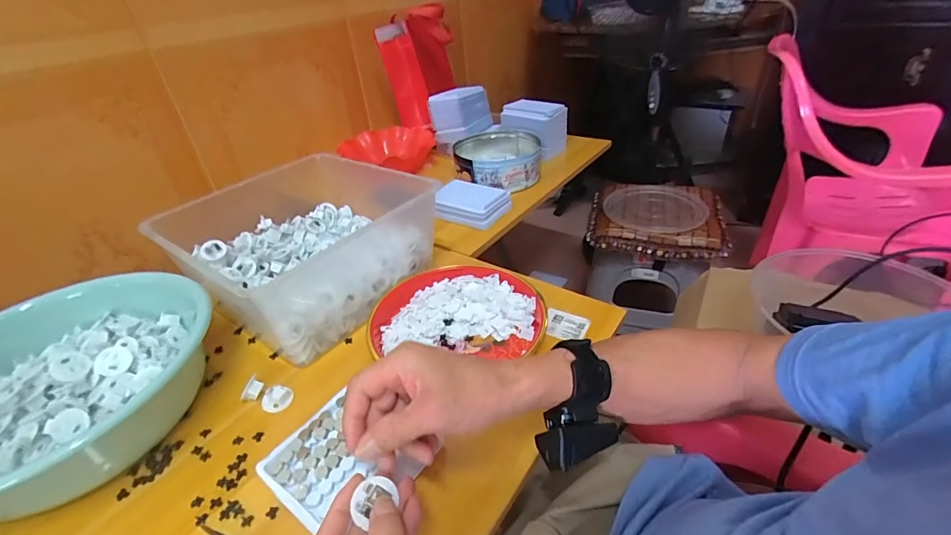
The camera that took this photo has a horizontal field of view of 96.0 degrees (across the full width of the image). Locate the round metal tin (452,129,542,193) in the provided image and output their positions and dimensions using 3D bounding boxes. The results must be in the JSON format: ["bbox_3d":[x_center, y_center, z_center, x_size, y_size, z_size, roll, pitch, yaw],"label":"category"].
[{"bbox_3d":[0.048,-0.230,0.935,0.182,0.071,0.192,-3,35,3],"label":"round metal tin"}]

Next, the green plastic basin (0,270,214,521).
[{"bbox_3d":[-0.457,0.129,0.475,0.290,0.113,0.290,-3,35,2],"label":"green plastic basin"}]

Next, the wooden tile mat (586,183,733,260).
[{"bbox_3d":[0.445,-0.121,1.062,0.312,0.074,0.242,6,36,15],"label":"wooden tile mat"}]

